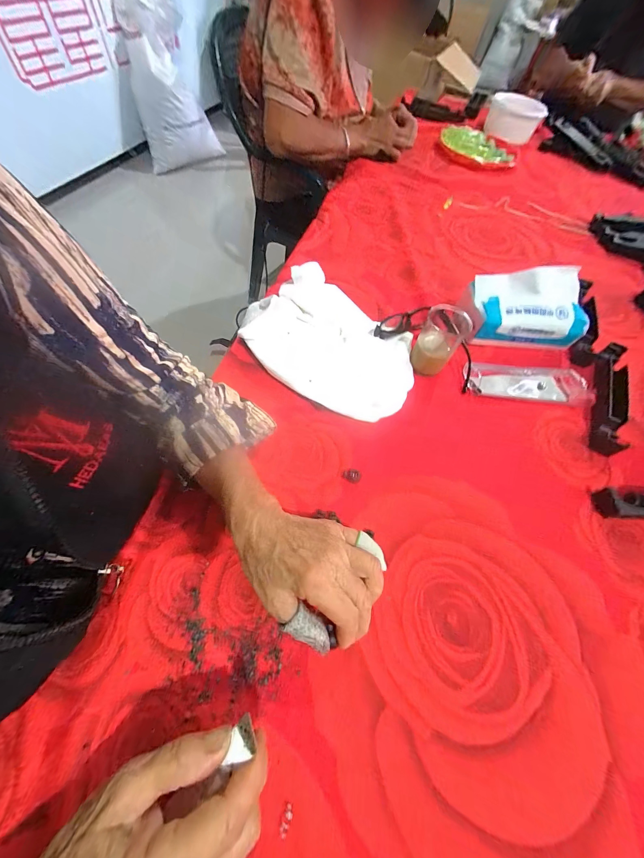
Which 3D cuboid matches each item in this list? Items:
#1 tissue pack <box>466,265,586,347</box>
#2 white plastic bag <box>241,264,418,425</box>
[{"bbox_3d":[0.300,-0.177,0.426,0.158,0.051,0.104,3,90,7],"label":"tissue pack"},{"bbox_3d":[0.006,-0.120,0.392,0.254,0.049,0.170,35,64,15],"label":"white plastic bag"}]

